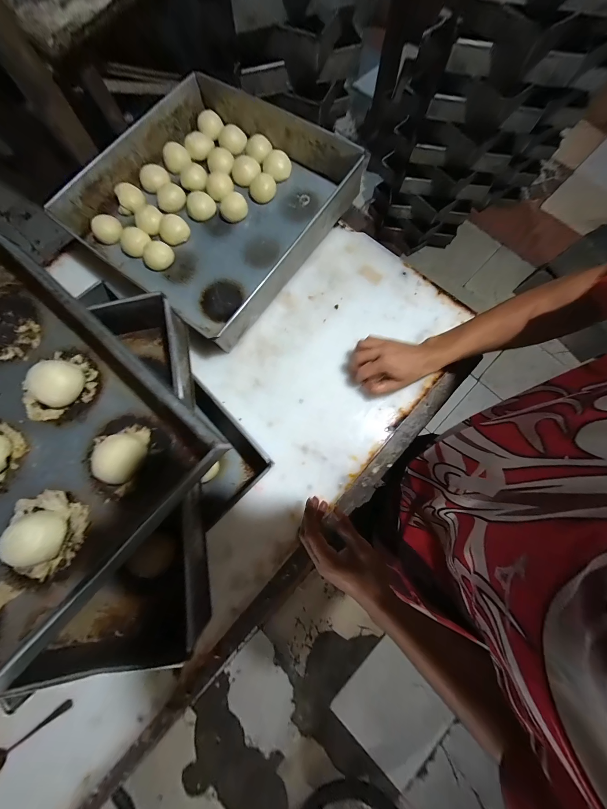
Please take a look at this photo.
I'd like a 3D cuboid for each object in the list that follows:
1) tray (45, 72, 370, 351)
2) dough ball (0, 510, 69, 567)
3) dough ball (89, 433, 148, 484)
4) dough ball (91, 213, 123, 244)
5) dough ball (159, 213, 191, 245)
[{"bbox_3d":[-0.166,-0.386,0.509,0.418,0.088,0.432,38,80,9],"label":"tray"},{"bbox_3d":[-0.267,0.133,0.265,0.041,0.037,0.049,-15,77,-3],"label":"dough ball"},{"bbox_3d":[-0.189,0.056,0.280,0.041,0.040,0.049,0,76,1],"label":"dough ball"},{"bbox_3d":[-0.382,-0.342,0.524,0.053,0.034,0.043,-36,78,-7],"label":"dough ball"},{"bbox_3d":[-0.254,-0.342,0.523,0.054,0.031,0.044,-29,78,-6],"label":"dough ball"}]

